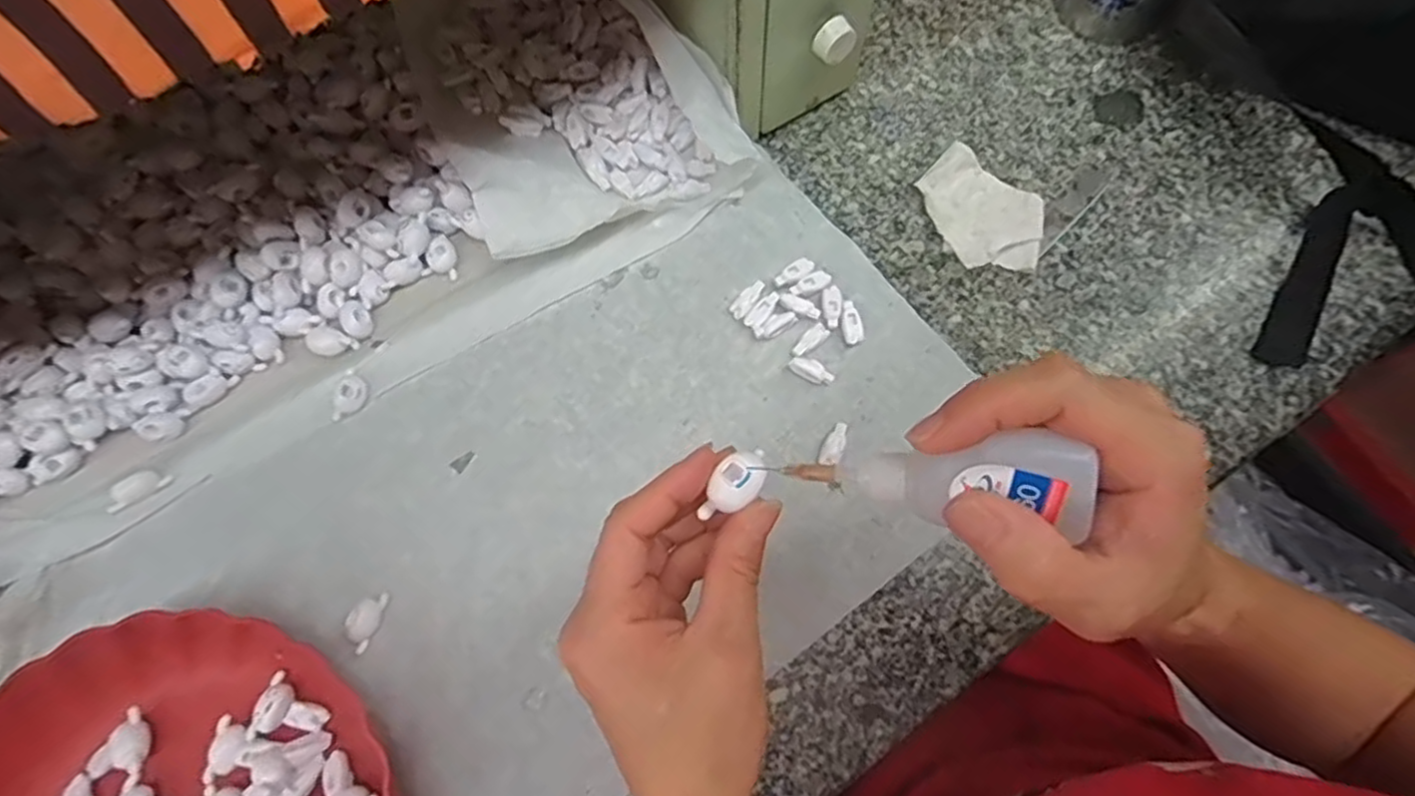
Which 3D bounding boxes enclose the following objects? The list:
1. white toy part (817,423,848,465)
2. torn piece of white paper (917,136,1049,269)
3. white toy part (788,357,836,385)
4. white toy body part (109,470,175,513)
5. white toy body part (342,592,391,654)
[{"bbox_3d":[0.079,0.029,0.420,0.012,0.006,0.030,21,73,9],"label":"white toy part"},{"bbox_3d":[0.189,-0.128,0.465,0.093,0.020,0.068,41,77,14],"label":"torn piece of white paper"},{"bbox_3d":[0.067,-0.018,0.433,0.029,0.011,0.013,18,73,8],"label":"white toy part"},{"bbox_3d":[-0.345,0.054,0.412,0.035,0.010,0.017,-35,74,-10],"label":"white toy body part"},{"bbox_3d":[-0.198,0.128,0.391,0.017,0.010,0.033,18,73,8],"label":"white toy body part"}]

